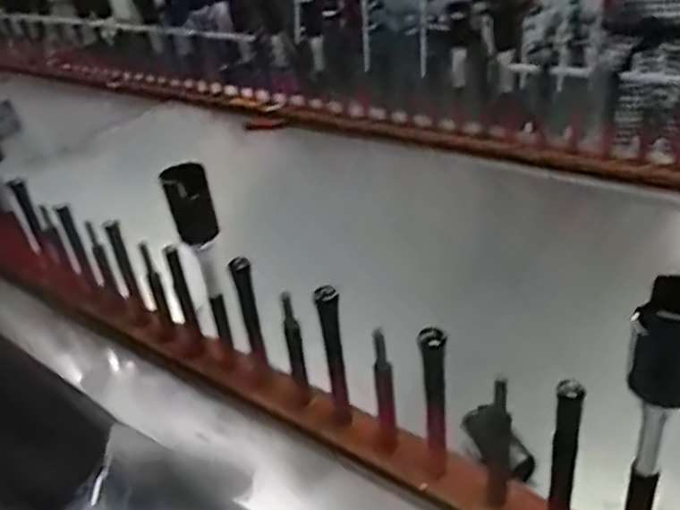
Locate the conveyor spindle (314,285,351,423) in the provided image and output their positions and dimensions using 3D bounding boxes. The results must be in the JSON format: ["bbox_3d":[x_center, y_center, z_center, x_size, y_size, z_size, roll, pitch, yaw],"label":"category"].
[{"bbox_3d":[-0.006,0.088,0.589,0.018,0.144,0.016,-9,30,-4],"label":"conveyor spindle"}]

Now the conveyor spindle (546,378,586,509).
[{"bbox_3d":[0.155,0.143,0.462,0.015,0.137,0.016,12,34,28],"label":"conveyor spindle"}]

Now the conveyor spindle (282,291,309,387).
[{"bbox_3d":[-0.042,0.081,0.614,0.014,0.118,0.022,-10,30,-6],"label":"conveyor spindle"}]

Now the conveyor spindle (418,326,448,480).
[{"bbox_3d":[0.075,0.118,0.519,0.018,0.135,0.018,0,30,11],"label":"conveyor spindle"}]

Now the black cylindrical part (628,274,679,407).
[{"bbox_3d":[0.187,0.048,0.372,0.039,0.064,0.033,13,35,30],"label":"black cylindrical part"}]

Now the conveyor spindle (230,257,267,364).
[{"bbox_3d":[-0.088,0.055,0.641,0.017,0.122,0.015,-12,30,-10],"label":"conveyor spindle"}]

